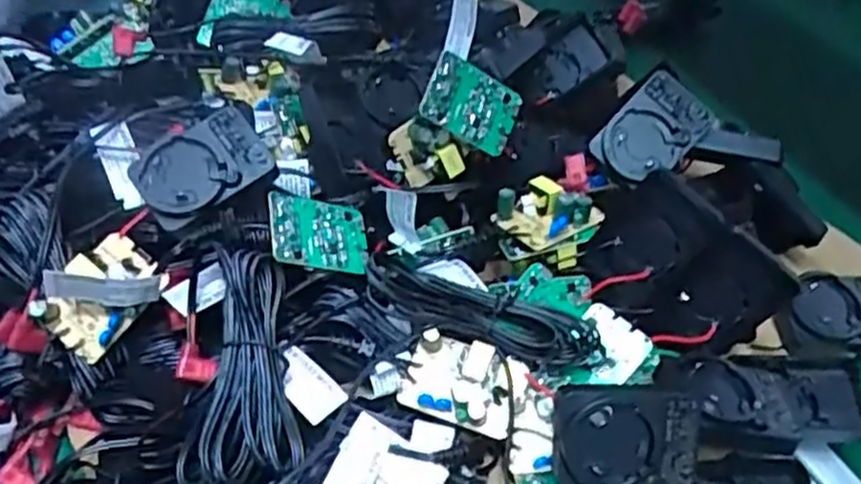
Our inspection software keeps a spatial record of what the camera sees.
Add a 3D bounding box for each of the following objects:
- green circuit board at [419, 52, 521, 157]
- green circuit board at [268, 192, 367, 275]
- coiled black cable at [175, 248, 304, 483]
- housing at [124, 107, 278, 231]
[{"bbox_3d":[0.021,-0.070,0.383,0.053,0.035,0.006,26,-1,-28],"label":"green circuit board"},{"bbox_3d":[-0.052,-0.004,0.354,0.052,0.005,0.035,10,61,-41],"label":"green circuit board"},{"bbox_3d":[-0.073,0.050,0.298,0.043,0.029,0.090,1,77,-1],"label":"coiled black cable"},{"bbox_3d":[-0.105,-0.033,0.343,0.058,0.015,0.042,-30,77,-19],"label":"housing"}]

